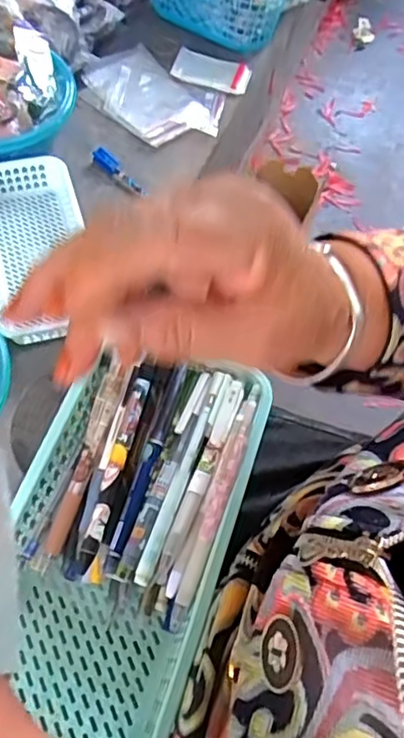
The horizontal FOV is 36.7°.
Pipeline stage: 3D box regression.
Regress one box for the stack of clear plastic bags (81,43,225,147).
[{"bbox_3d":[-0.075,-0.429,0.966,0.214,0.016,0.157,37,63,12],"label":"stack of clear plastic bags"}]

